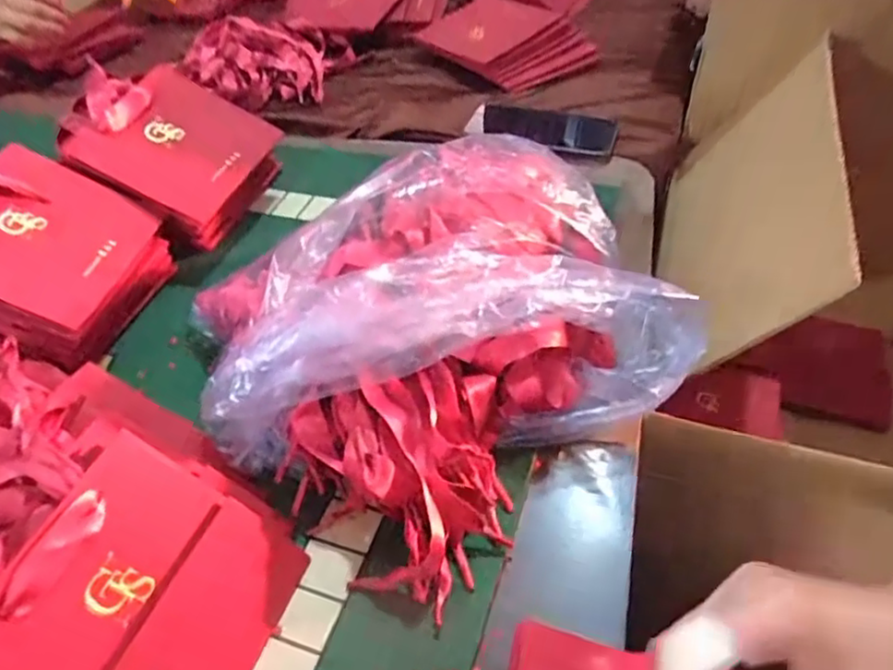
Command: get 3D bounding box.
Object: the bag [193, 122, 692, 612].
[{"bbox_3d":[-0.008,-0.014,0.467,0.316,0.123,0.288,-33,52,-24],"label":"bag"}]

